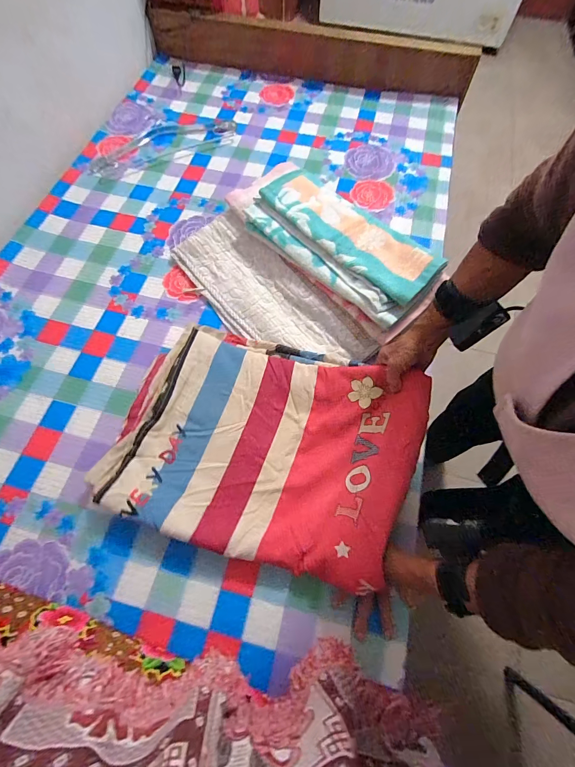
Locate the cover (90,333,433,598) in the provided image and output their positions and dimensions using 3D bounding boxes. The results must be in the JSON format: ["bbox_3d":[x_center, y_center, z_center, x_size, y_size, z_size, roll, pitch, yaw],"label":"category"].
[{"bbox_3d":[-0.047,0.087,0.550,0.488,0.088,0.353,16,69,6],"label":"cover"}]

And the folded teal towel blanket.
[{"bbox_3d":[0.098,-0.311,0.690,0.437,0.057,0.191,42,72,16],"label":"folded teal towel blanket"}]

